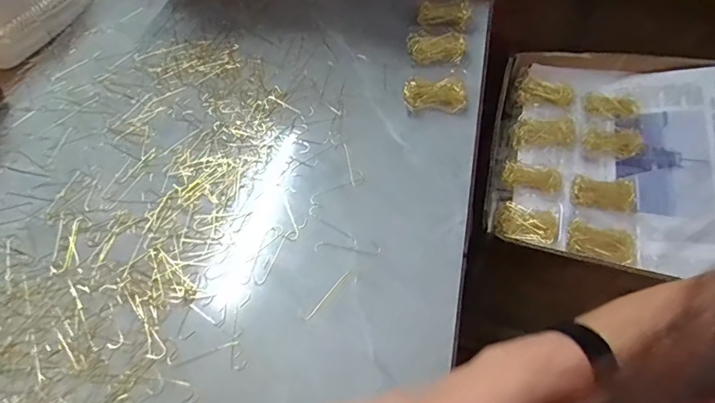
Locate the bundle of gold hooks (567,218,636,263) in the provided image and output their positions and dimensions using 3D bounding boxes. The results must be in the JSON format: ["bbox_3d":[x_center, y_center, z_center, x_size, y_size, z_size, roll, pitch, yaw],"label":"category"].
[{"bbox_3d":[0.287,0.048,0.531,0.071,0.010,0.050,21,60,17],"label":"bundle of gold hooks"}]

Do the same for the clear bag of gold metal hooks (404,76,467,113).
[{"bbox_3d":[0.091,-0.126,0.529,0.072,0.022,0.031,8,57,9],"label":"clear bag of gold metal hooks"}]

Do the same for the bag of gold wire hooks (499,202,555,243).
[{"bbox_3d":[0.206,0.025,0.551,0.064,0.014,0.057,12,58,12],"label":"bag of gold wire hooks"}]

